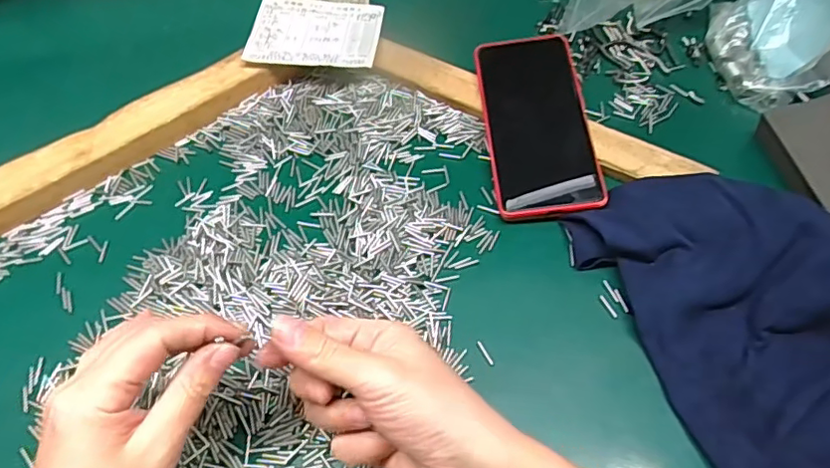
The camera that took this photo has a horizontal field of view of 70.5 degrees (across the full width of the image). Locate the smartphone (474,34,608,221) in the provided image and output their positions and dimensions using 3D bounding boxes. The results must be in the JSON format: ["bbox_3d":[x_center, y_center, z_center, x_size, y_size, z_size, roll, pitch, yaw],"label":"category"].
[{"bbox_3d":[0.094,-0.088,0.457,0.078,0.008,0.168,-6,61,3],"label":"smartphone"}]

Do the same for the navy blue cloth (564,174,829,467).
[{"bbox_3d":[0.235,0.065,0.353,0.185,0.035,0.283,-30,62,-17],"label":"navy blue cloth"}]

